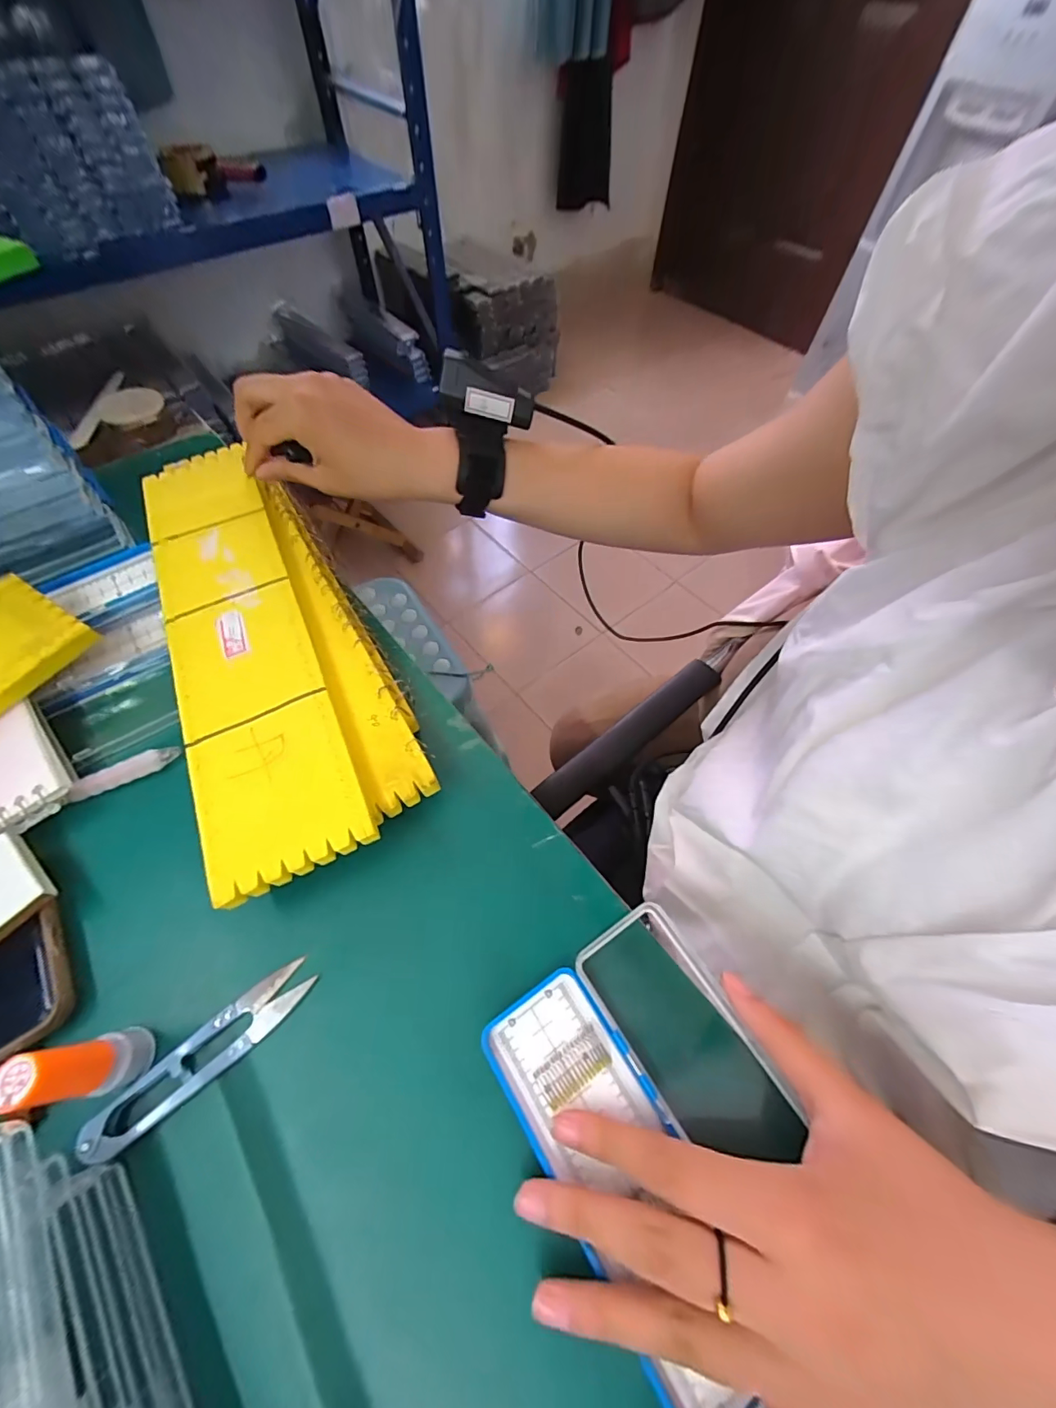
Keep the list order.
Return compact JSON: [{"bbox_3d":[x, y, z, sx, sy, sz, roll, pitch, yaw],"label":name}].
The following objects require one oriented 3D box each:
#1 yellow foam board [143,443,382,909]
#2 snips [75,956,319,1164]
[{"bbox_3d":[-0.189,-0.054,0.306,0.079,0.005,0.343,-23,64,-13],"label":"yellow foam board"},{"bbox_3d":[-0.149,0.162,0.219,0.099,0.012,0.022,-37,67,-19],"label":"snips"}]

